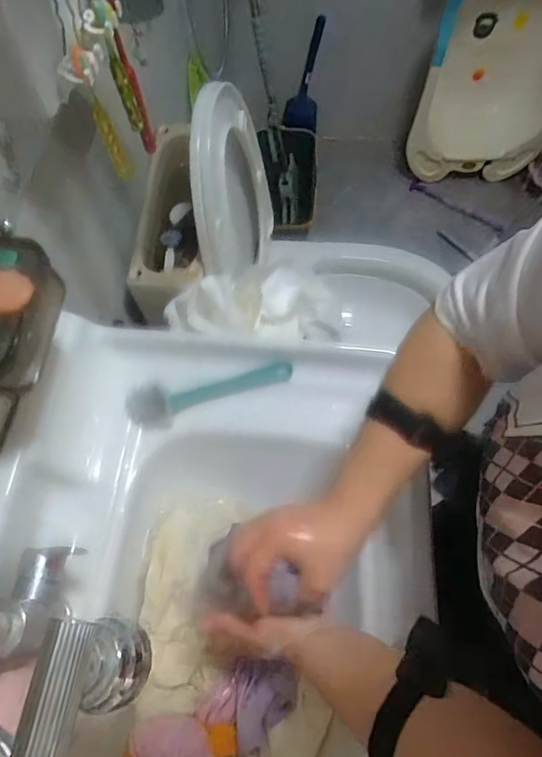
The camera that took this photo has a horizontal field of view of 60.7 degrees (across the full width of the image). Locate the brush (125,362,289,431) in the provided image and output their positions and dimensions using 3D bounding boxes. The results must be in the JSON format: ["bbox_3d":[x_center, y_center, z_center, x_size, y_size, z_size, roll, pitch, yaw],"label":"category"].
[{"bbox_3d":[-0.076,0.020,0.588,0.210,0.027,0.047,-13,63,-4],"label":"brush"}]

